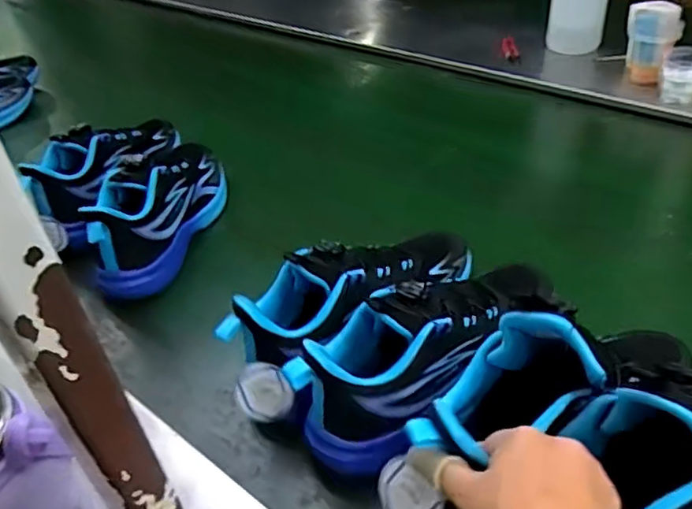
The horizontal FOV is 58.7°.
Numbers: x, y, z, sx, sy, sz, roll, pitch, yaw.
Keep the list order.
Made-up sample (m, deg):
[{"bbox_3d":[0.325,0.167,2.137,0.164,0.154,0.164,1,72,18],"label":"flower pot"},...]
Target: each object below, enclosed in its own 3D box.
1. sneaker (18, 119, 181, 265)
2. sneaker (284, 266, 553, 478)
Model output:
[{"bbox_3d":[-0.310,-0.124,0.809,0.091,0.118,0.273,9,42,14],"label":"sneaker"},{"bbox_3d":[0.080,0.081,0.524,0.106,0.139,0.256,30,50,32],"label":"sneaker"}]

